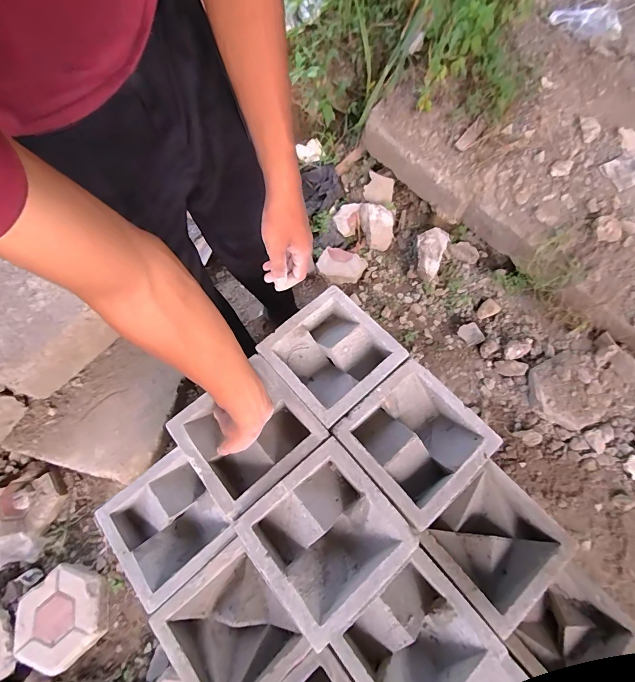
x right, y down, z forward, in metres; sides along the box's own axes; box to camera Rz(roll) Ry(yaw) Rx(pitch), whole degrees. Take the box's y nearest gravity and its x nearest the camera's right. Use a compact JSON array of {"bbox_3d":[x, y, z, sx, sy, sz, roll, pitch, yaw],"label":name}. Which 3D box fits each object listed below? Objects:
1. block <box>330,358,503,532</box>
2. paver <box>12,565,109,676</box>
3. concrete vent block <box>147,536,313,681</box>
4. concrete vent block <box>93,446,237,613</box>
[{"bbox_3d":[0.161,0.171,0.622,0.200,0.085,0.202,-39,70,-15],"label":"block"},{"bbox_3d":[-0.626,0.672,0.880,0.208,0.047,0.203,-43,69,-15],"label":"paver"},{"bbox_3d":[-0.139,0.466,0.585,0.169,0.076,0.194,-39,68,-14],"label":"concrete vent block"},{"bbox_3d":[-0.267,0.331,0.656,0.170,0.071,0.197,-40,69,-14],"label":"concrete vent block"}]

